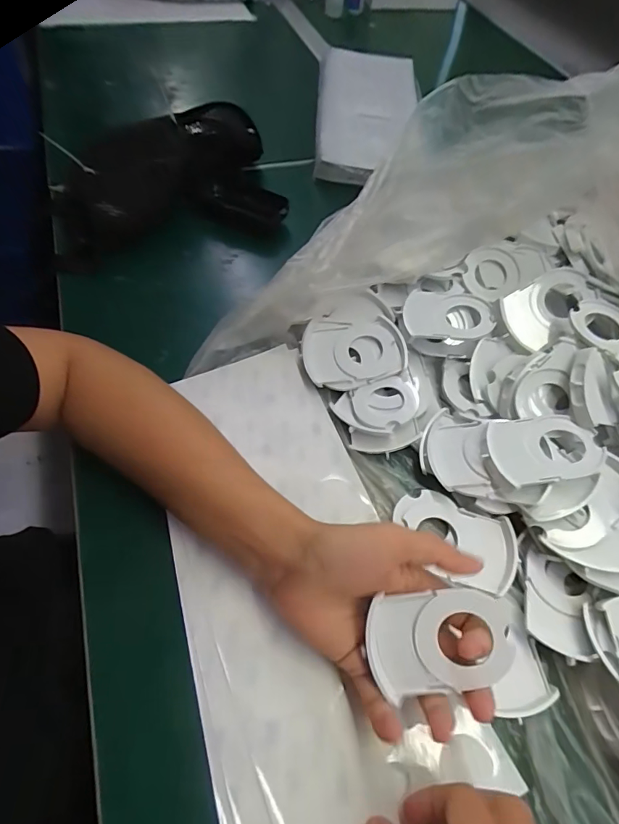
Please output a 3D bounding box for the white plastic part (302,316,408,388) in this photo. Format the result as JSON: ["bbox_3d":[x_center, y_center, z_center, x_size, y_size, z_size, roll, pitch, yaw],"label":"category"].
[{"bbox_3d":[0.038,-0.053,0.390,0.087,0.007,0.059,-5,69,8],"label":"white plastic part"}]

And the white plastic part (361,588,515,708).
[{"bbox_3d":[0.072,0.129,0.250,0.076,0.005,0.053,-13,88,9],"label":"white plastic part"}]

